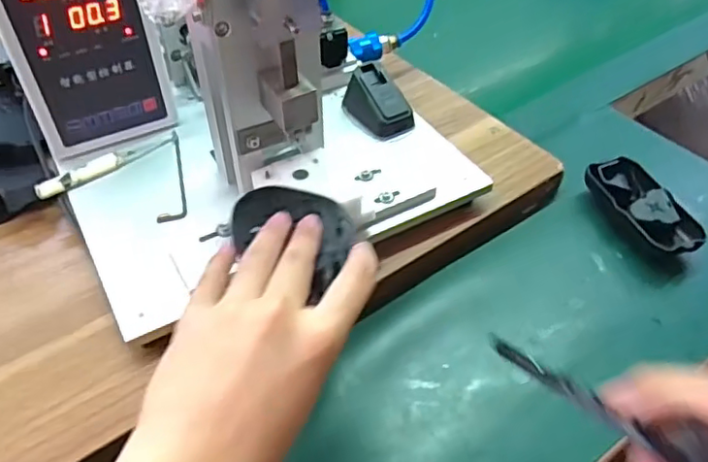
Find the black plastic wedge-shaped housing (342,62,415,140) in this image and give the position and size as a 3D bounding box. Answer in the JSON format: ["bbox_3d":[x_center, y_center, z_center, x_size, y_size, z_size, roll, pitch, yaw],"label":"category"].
[{"bbox_3d":[0.021,-0.115,0.543,0.040,0.034,0.065,-30,54,-26],"label":"black plastic wedge-shaped housing"}]

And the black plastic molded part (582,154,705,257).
[{"bbox_3d":[0.249,-0.018,0.527,0.052,0.030,0.106,-12,49,-12],"label":"black plastic molded part"}]

